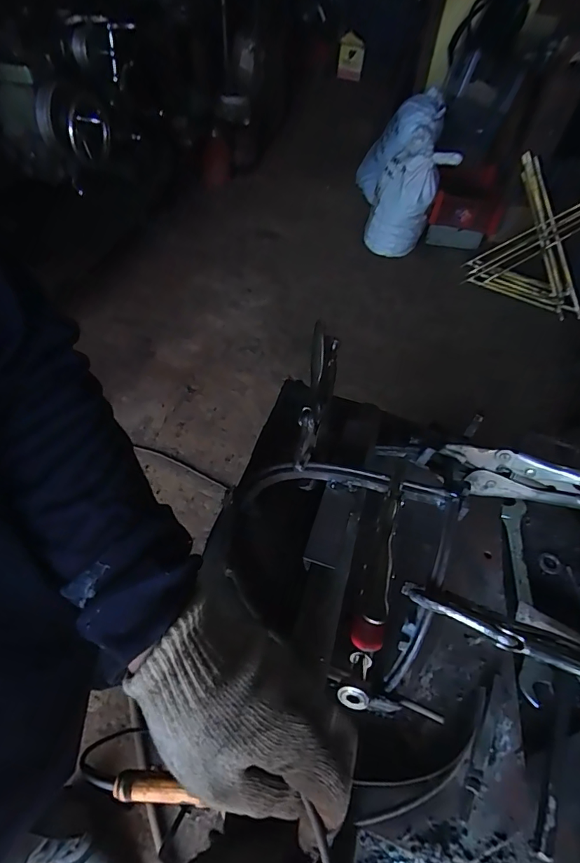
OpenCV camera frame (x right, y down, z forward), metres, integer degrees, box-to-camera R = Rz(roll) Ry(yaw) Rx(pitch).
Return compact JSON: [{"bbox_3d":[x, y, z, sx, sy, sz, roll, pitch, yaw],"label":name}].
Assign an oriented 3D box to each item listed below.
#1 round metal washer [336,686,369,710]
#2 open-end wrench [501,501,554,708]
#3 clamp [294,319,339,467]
[{"bbox_3d":[0.031,0.129,0.219,0.014,0.012,0.004,38,17,1],"label":"round metal washer"},{"bbox_3d":[0.235,0.159,0.452,0.028,0.014,0.201,10,53,3],"label":"open-end wrench"},{"bbox_3d":[0.027,-0.037,0.416,0.026,0.051,0.169,9,53,2],"label":"clamp"}]

